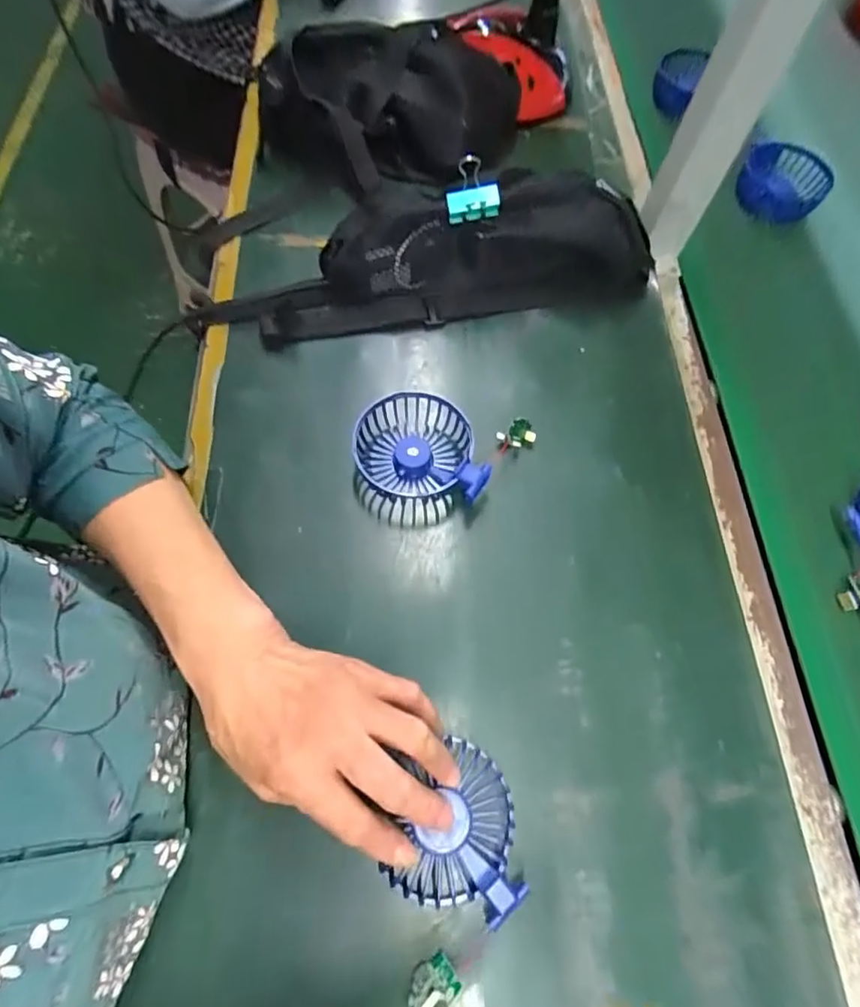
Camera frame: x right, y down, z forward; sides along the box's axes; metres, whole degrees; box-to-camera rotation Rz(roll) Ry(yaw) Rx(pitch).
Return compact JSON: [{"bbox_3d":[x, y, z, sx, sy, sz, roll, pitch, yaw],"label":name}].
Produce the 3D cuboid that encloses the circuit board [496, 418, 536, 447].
[{"bbox_3d":[0.071,-0.057,0.431,0.031,0.024,0.011,7,33,-36],"label":"circuit board"}]

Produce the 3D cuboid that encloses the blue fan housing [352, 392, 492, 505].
[{"bbox_3d":[-0.004,-0.043,0.423,0.103,0.033,0.082,18,67,7],"label":"blue fan housing"}]

